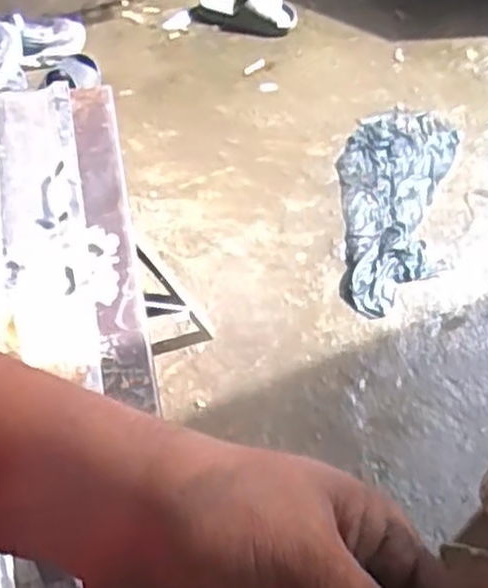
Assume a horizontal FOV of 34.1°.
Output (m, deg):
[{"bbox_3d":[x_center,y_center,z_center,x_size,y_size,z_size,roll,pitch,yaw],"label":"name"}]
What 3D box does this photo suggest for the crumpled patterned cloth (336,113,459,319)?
[{"bbox_3d":[0.331,-0.223,1.860,0.246,0.028,0.642,16,57,10],"label":"crumpled patterned cloth"}]

